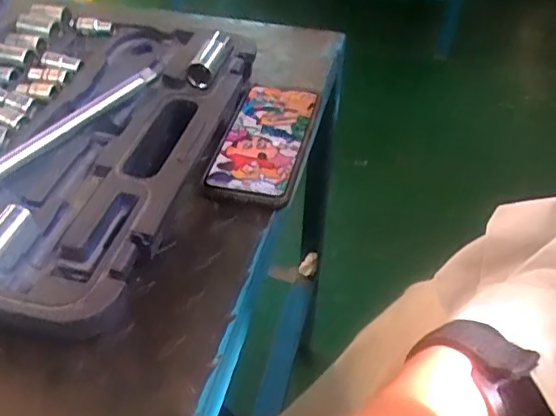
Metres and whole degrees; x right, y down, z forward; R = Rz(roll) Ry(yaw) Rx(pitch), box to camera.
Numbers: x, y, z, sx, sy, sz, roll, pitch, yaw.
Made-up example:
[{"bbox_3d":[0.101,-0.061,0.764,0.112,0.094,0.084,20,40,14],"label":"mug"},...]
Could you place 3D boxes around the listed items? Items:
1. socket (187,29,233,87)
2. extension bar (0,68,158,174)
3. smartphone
[{"bbox_3d":[-0.066,-0.146,0.554,0.029,0.022,0.066,17,58,12],"label":"socket"},{"bbox_3d":[-0.186,-0.051,0.451,0.018,0.027,0.240,28,47,22],"label":"extension bar"},{"bbox_3d":[-0.012,-0.064,0.533,0.074,0.008,0.162,10,49,10],"label":"smartphone"}]

